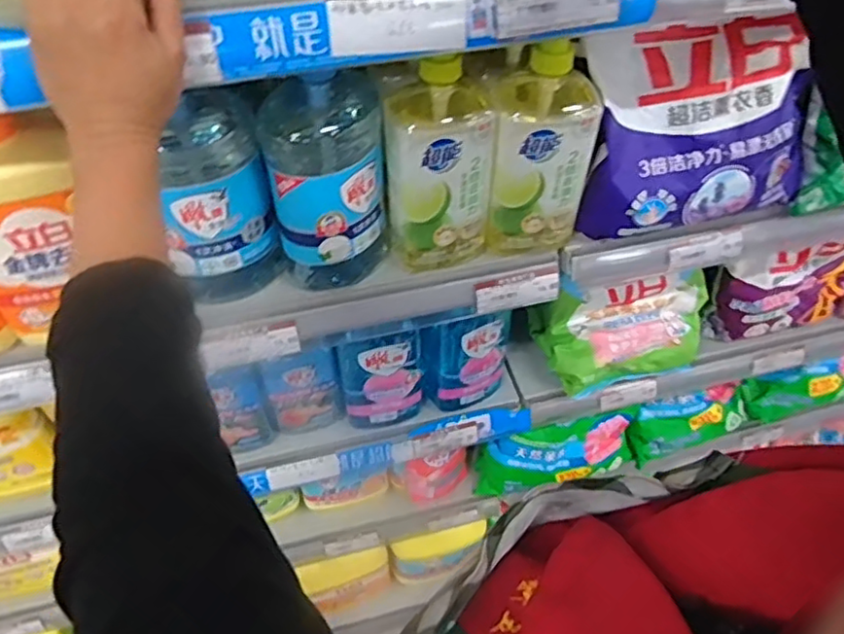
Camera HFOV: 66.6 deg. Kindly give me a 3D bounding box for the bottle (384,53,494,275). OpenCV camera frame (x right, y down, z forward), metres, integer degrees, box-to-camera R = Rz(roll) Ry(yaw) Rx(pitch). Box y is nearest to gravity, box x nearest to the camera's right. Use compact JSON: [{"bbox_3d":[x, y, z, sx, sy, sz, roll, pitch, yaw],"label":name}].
[{"bbox_3d":[0.017,-0.138,0.610,0.098,0.198,0.074,-5,51,-6],"label":"bottle"}]

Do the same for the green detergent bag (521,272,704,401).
[{"bbox_3d":[0.284,0.010,0.898,0.226,0.139,0.127,-7,51,-7],"label":"green detergent bag"}]

